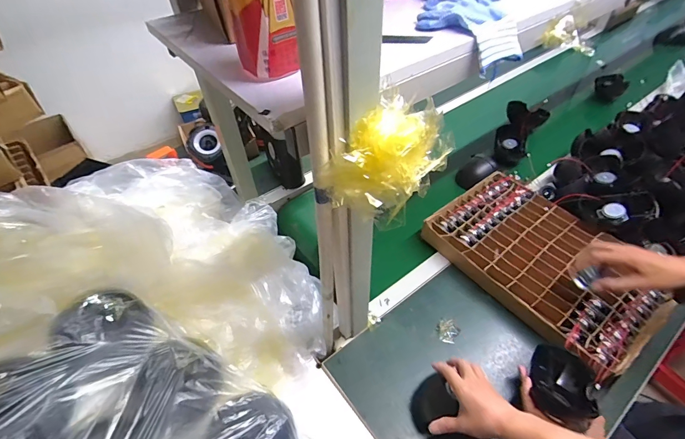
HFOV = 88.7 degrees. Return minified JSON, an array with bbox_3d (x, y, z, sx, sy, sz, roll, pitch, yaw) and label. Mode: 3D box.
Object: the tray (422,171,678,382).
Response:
[{"bbox_3d":[0.443,0.086,0.792,0.301,0.073,0.454,-28,53,-22],"label":"tray"}]

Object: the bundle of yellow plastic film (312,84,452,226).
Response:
[{"bbox_3d":[0.047,-0.059,0.352,0.119,0.085,0.088,-28,53,-21],"label":"bundle of yellow plastic film"}]

